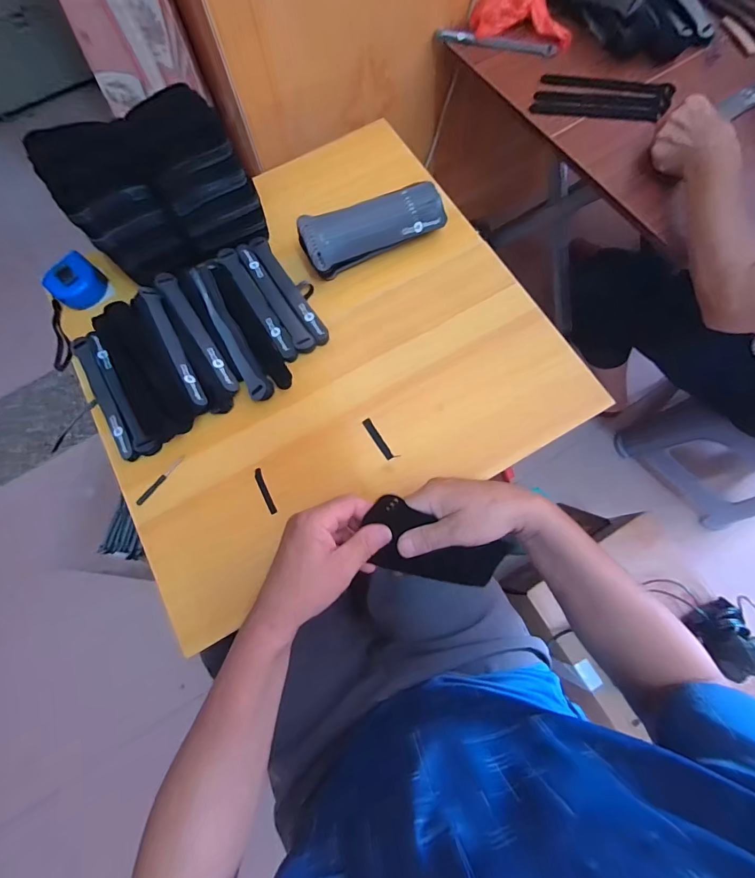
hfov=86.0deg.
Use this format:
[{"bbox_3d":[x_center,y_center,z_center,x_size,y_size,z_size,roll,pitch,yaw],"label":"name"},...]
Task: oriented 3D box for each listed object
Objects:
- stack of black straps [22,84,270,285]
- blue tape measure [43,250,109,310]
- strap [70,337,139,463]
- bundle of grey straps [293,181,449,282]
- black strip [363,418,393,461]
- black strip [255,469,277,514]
[{"bbox_3d":[-0.277,-0.318,0.516,0.211,0.158,0.107,-28,75,-6],"label":"stack of black straps"},{"bbox_3d":[-0.426,-0.222,0.573,0.053,0.040,0.070,32,78,11],"label":"blue tape measure"},{"bbox_3d":[-0.360,-0.057,0.534,0.024,0.013,0.198,-33,75,-7],"label":"strap"},{"bbox_3d":[-0.007,-0.293,0.561,0.201,0.054,0.071,-25,74,-5],"label":"bundle of grey straps"},{"bbox_3d":[0.000,0.000,0.518,0.010,0.004,0.062,-30,72,-5],"label":"black strip"},{"bbox_3d":[-0.140,0.065,0.504,0.009,0.004,0.061,-26,75,-5],"label":"black strip"}]

